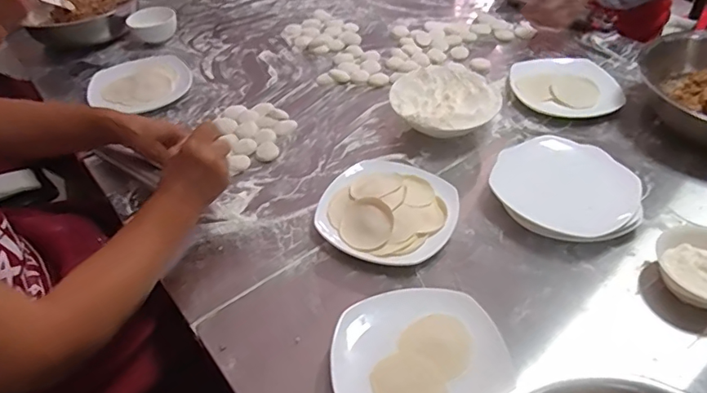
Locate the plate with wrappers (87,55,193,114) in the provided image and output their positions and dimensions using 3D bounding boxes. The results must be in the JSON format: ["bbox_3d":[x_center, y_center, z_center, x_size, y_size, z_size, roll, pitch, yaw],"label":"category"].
[{"bbox_3d":[-0.401,-0.211,0.956,0.178,0.021,0.173,-2,44,2],"label":"plate with wrappers"}]

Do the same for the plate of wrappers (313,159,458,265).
[{"bbox_3d":[0.048,0.012,0.692,0.175,0.034,0.182,-2,44,2],"label":"plate of wrappers"}]

